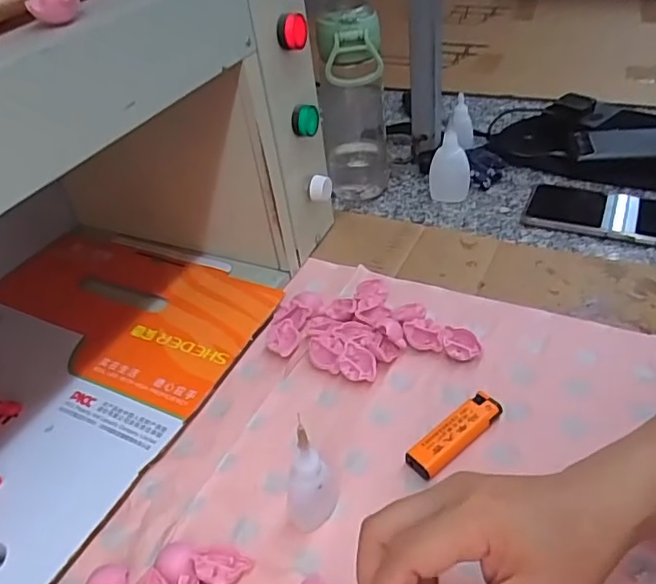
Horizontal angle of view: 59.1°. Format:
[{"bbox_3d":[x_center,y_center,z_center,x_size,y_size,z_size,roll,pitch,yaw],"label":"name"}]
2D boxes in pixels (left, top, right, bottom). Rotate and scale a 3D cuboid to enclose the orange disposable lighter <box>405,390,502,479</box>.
[{"bbox_3d":[0.092,0.102,0.417,0.080,0.014,0.023,-28,46,-25],"label":"orange disposable lighter"}]

